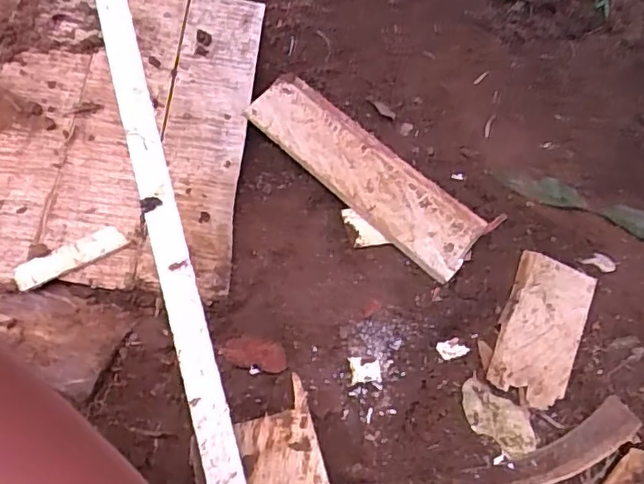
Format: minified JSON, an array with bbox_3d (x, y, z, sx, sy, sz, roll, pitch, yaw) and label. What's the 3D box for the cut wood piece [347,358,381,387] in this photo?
[{"bbox_3d":[0.038,0.114,0.542,0.028,0.006,0.025,0,46,-5],"label":"cut wood piece"}]

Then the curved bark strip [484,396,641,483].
[{"bbox_3d":[0.148,0.189,0.493,0.253,0.032,0.039,-16,49,-19],"label":"curved bark strip"}]

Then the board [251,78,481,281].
[{"bbox_3d":[0.043,-0.075,0.652,0.274,0.017,0.082,39,71,11],"label":"board"}]

